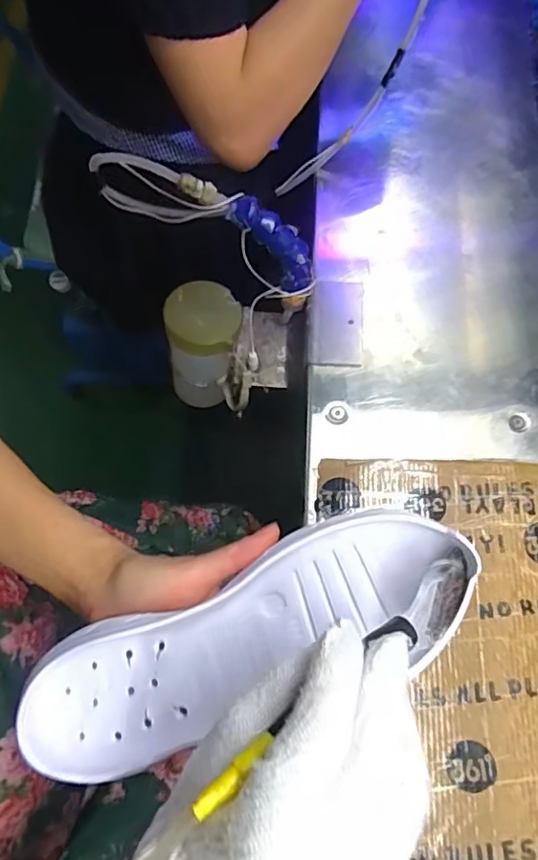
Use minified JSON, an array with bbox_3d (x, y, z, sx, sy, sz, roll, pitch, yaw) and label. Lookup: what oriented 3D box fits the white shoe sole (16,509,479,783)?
[{"bbox_3d":[-0.013,0.114,0.301,0.245,0.039,0.076,-27,73,5],"label":"white shoe sole"}]

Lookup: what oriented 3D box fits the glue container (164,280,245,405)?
[{"bbox_3d":[-0.064,-0.086,0.574,0.069,0.115,0.083,-1,69,0],"label":"glue container"}]

